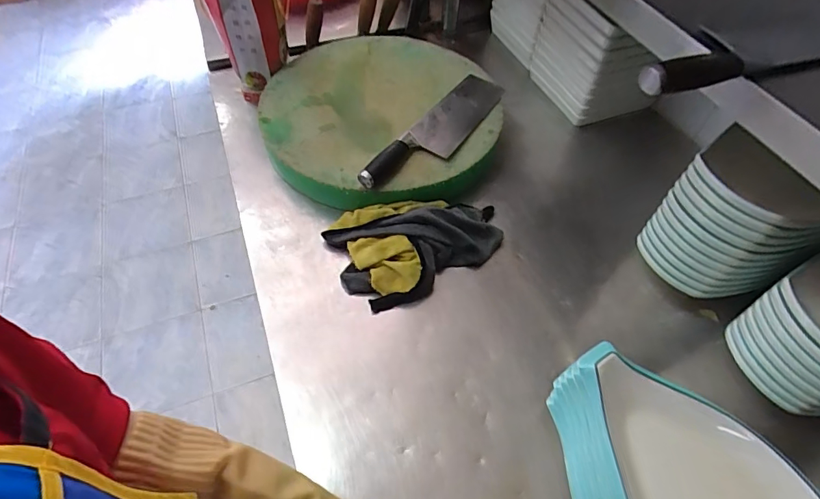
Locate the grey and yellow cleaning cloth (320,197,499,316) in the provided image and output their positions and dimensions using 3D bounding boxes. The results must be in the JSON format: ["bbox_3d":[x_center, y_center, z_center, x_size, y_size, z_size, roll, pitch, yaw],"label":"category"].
[{"bbox_3d":[0.013,-0.015,0.658,0.247,0.049,0.166,-20,57,-15],"label":"grey and yellow cleaning cloth"}]

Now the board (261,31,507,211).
[{"bbox_3d":[-0.047,-0.239,0.788,0.392,0.078,0.402,1,54,-1],"label":"board"}]

